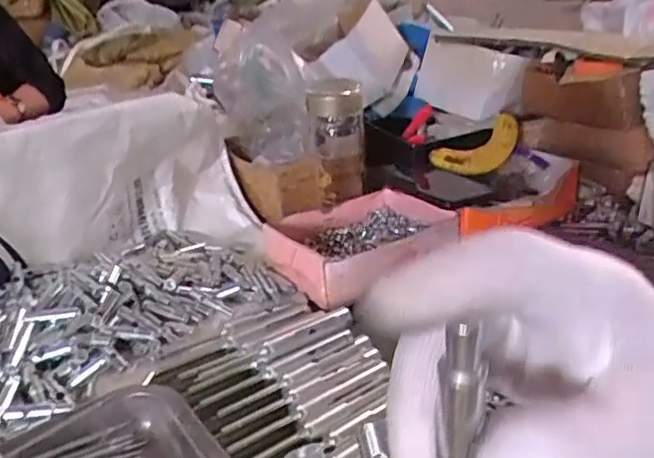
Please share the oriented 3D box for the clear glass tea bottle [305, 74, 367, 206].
[{"bbox_3d":[0.013,-0.105,0.714,0.062,0.146,0.066,-3,26,3],"label":"clear glass tea bottle"}]

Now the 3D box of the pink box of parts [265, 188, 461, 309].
[{"bbox_3d":[0.036,0.007,0.643,0.181,0.048,0.154,-17,28,-24],"label":"pink box of parts"}]

